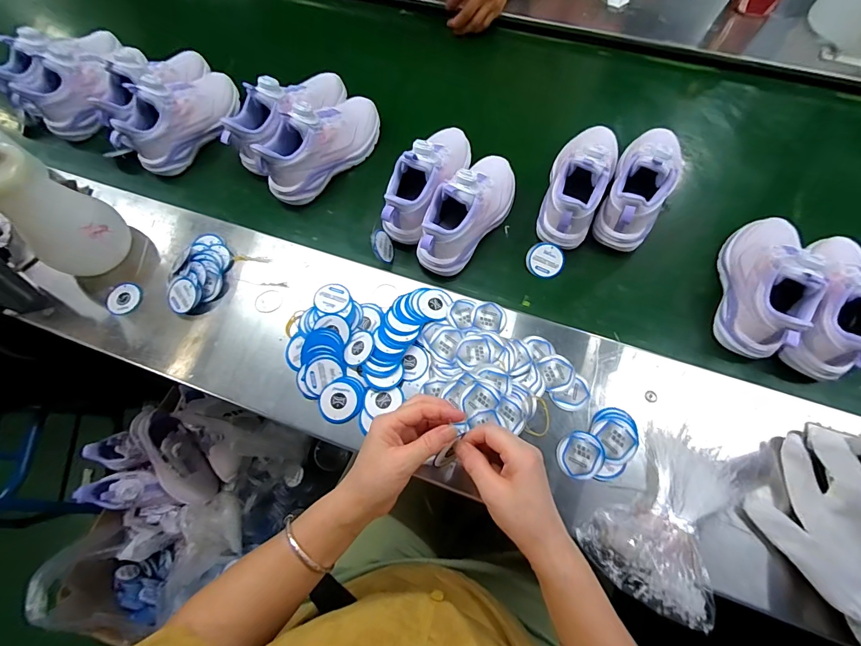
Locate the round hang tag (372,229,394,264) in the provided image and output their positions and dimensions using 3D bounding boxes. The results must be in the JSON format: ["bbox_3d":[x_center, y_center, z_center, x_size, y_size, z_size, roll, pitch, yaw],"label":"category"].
[{"bbox_3d":[-0.066,-0.110,0.567,0.007,0.045,0.045,-4,84,36],"label":"round hang tag"}]

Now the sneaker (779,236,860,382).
[{"bbox_3d":[0.495,-0.026,0.475,0.073,0.102,0.184,21,71,10],"label":"sneaker"}]

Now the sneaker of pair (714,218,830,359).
[{"bbox_3d":[0.425,-0.059,0.499,0.072,0.111,0.206,14,69,8],"label":"sneaker of pair"}]

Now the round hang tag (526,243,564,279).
[{"bbox_3d":[0.166,-0.090,0.564,0.052,0.006,0.049,1,97,9],"label":"round hang tag"}]

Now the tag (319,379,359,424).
[{"bbox_3d":[-0.113,0.096,0.482,0.045,0.005,0.052,18,82,7],"label":"tag"}]

